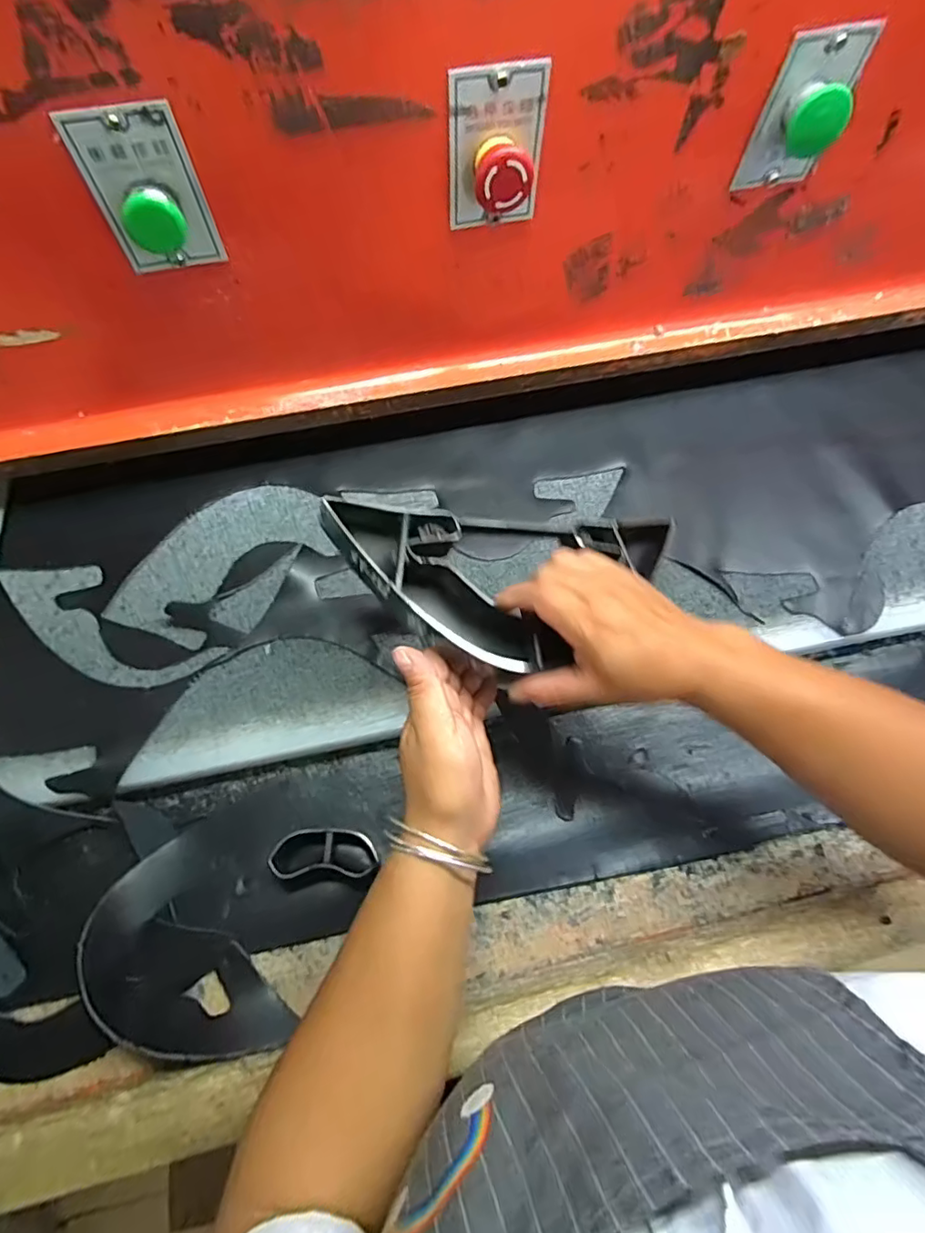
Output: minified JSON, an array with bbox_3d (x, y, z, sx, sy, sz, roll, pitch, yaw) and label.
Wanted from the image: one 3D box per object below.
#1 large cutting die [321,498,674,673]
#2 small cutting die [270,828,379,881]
[{"bbox_3d":[0.038,-0.023,0.417,0.267,0.047,0.137,5,59,-18],"label":"large cutting die"},{"bbox_3d":[-0.106,0.185,0.454,0.082,0.038,0.035,-1,68,-3],"label":"small cutting die"}]

